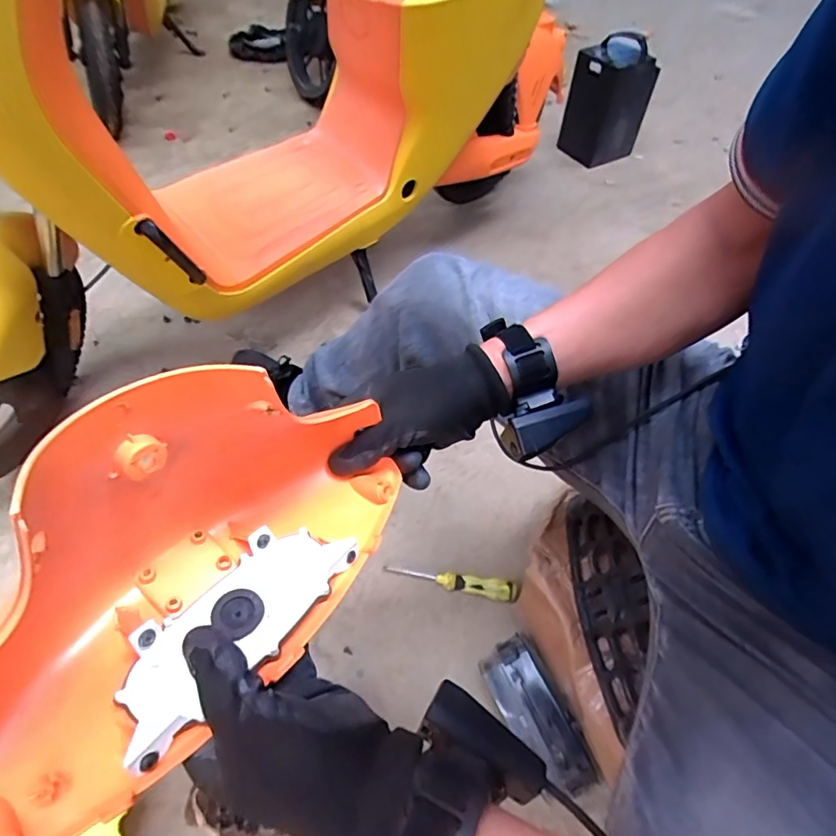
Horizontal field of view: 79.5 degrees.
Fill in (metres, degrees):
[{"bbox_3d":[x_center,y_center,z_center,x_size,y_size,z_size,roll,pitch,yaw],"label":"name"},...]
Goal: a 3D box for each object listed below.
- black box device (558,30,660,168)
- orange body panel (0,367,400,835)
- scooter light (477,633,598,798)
[{"bbox_3d":[0.556,-0.933,1.470,0.200,0.301,0.157,-27,59,-21],"label":"black box device"},{"bbox_3d":[-0.117,0.080,0.256,0.105,0.162,0.280,32,57,20],"label":"orange body panel"},{"bbox_3d":[0.154,0.397,0.675,0.087,0.067,0.184,-13,54,-13],"label":"scooter light"}]

